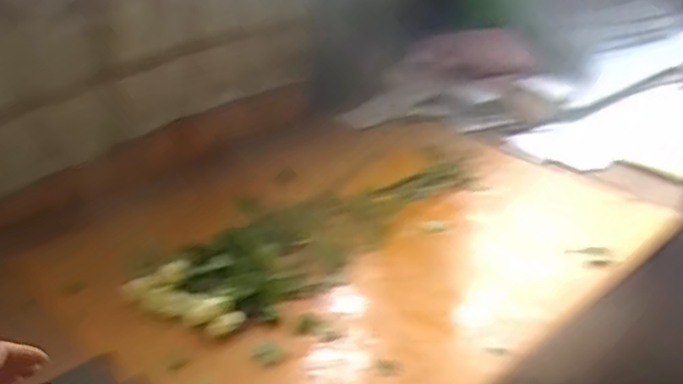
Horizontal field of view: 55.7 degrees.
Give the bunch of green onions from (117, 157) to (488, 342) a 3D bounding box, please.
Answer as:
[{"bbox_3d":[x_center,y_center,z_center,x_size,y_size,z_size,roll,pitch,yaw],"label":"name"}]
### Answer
[{"bbox_3d":[-0.020,0.057,1.269,0.217,0.055,0.759,29,45,32],"label":"bunch of green onions"}]

